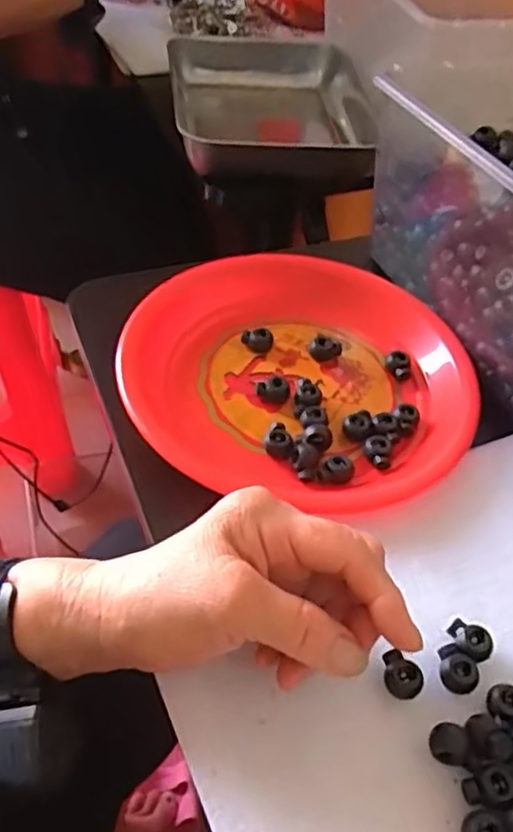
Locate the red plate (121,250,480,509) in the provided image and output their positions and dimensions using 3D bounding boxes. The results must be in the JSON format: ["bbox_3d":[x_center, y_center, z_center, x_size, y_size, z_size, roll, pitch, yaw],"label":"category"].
[{"bbox_3d":[0.033,-0.037,0.467,0.221,0.030,0.221,2,50,-2],"label":"red plate"}]

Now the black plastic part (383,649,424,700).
[{"bbox_3d":[0.068,0.123,0.323,0.016,0.015,0.019,-3,51,-7],"label":"black plastic part"}]

